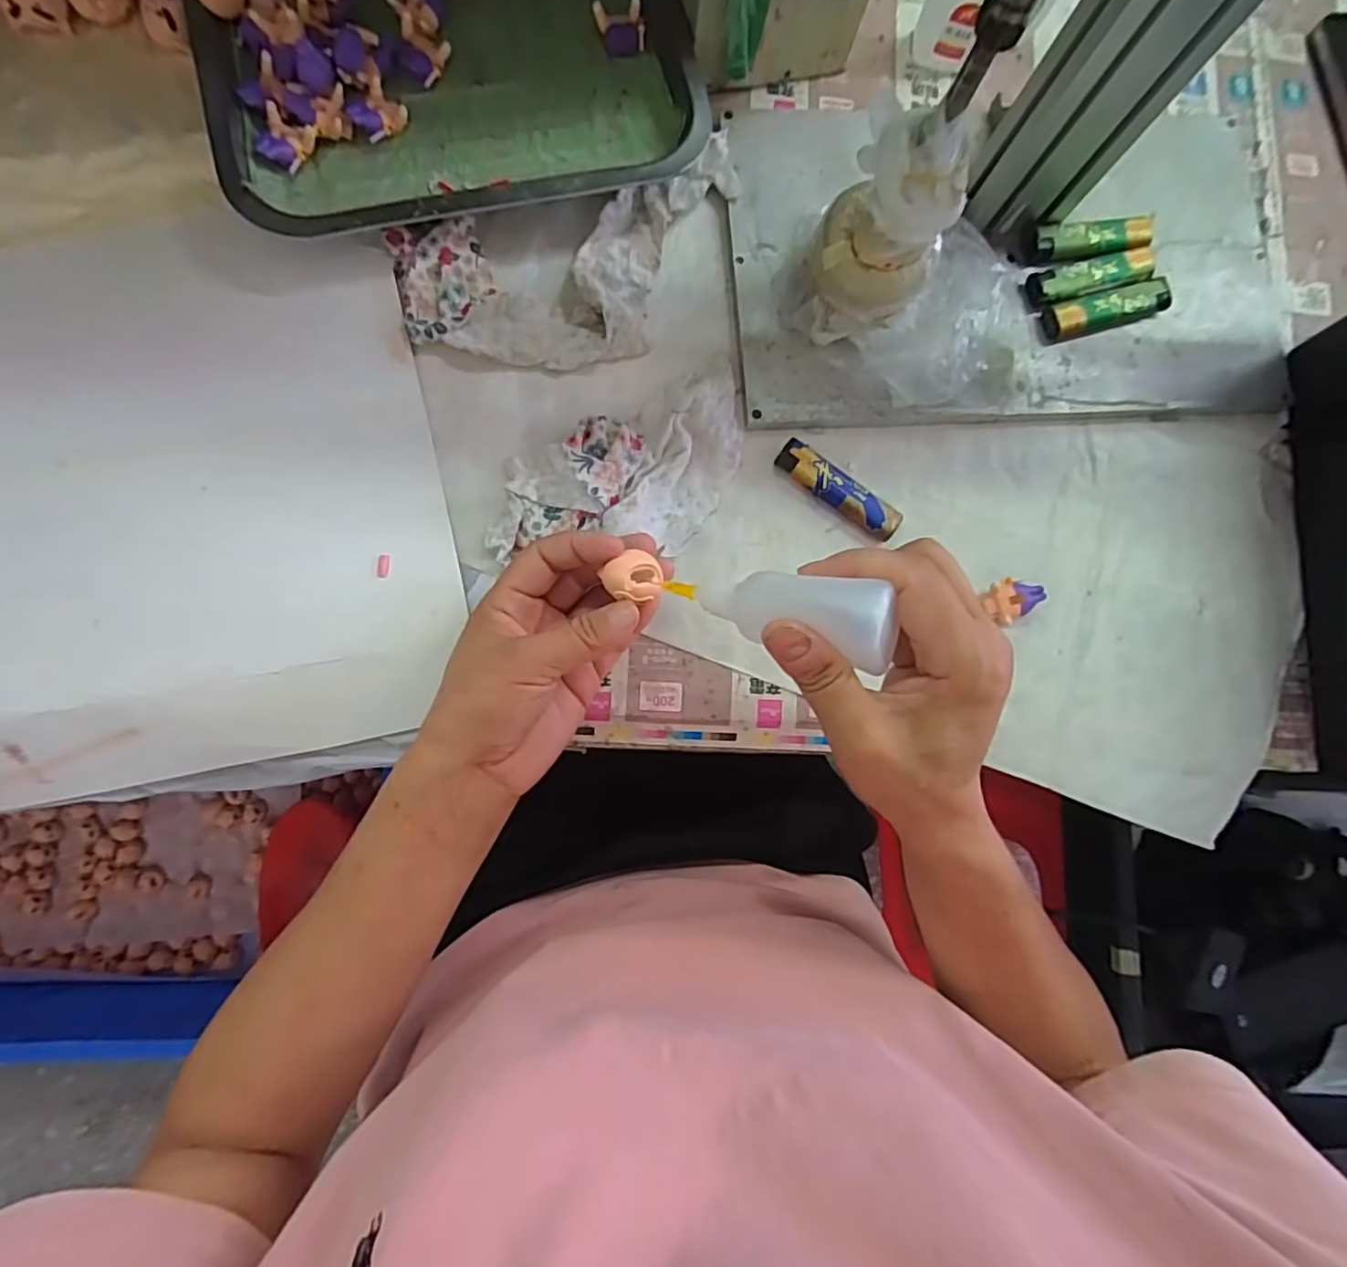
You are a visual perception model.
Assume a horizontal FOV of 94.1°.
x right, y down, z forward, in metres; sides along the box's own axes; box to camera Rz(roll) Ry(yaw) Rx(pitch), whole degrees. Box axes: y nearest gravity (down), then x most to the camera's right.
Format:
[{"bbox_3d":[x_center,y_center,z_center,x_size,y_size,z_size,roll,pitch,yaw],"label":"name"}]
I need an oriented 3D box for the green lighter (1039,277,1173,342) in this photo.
[{"bbox_3d":[0.265,-0.198,0.383,0.080,0.013,0.021,-16,87,-8],"label":"green lighter"}]

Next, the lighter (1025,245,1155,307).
[{"bbox_3d":[0.257,-0.218,0.386,0.080,0.013,0.022,-14,87,-8],"label":"lighter"}]

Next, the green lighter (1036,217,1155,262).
[{"bbox_3d":[0.261,-0.242,0.391,0.078,0.016,0.023,-9,86,-7],"label":"green lighter"}]

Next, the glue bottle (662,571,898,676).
[{"bbox_3d":[0.042,-0.008,0.253,0.088,0.023,0.028,13,82,30],"label":"glue bottle"}]

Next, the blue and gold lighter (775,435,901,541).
[{"bbox_3d":[0.096,-0.083,0.364,0.079,0.009,0.020,36,82,-2],"label":"blue and gold lighter"}]

